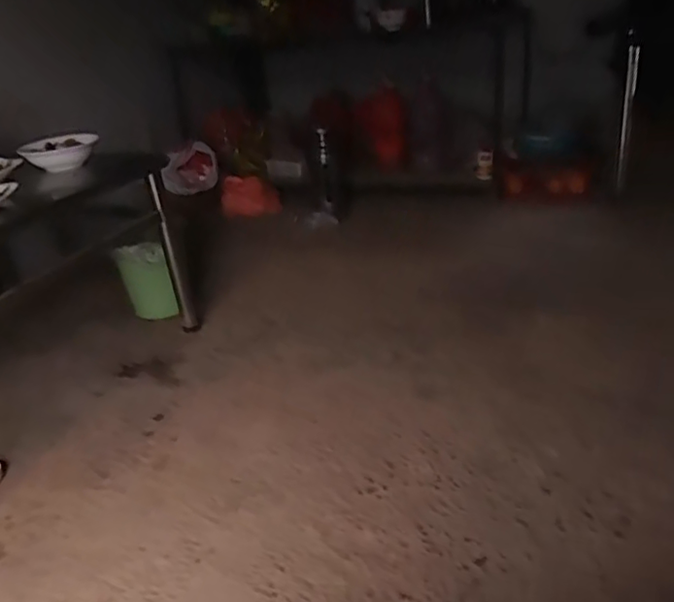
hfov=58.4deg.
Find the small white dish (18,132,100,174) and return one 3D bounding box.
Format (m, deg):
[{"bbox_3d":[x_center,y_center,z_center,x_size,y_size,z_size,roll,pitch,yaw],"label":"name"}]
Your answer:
[{"bbox_3d":[-0.753,-0.408,1.646,0.200,0.064,0.155,-16,28,-18],"label":"small white dish"}]

